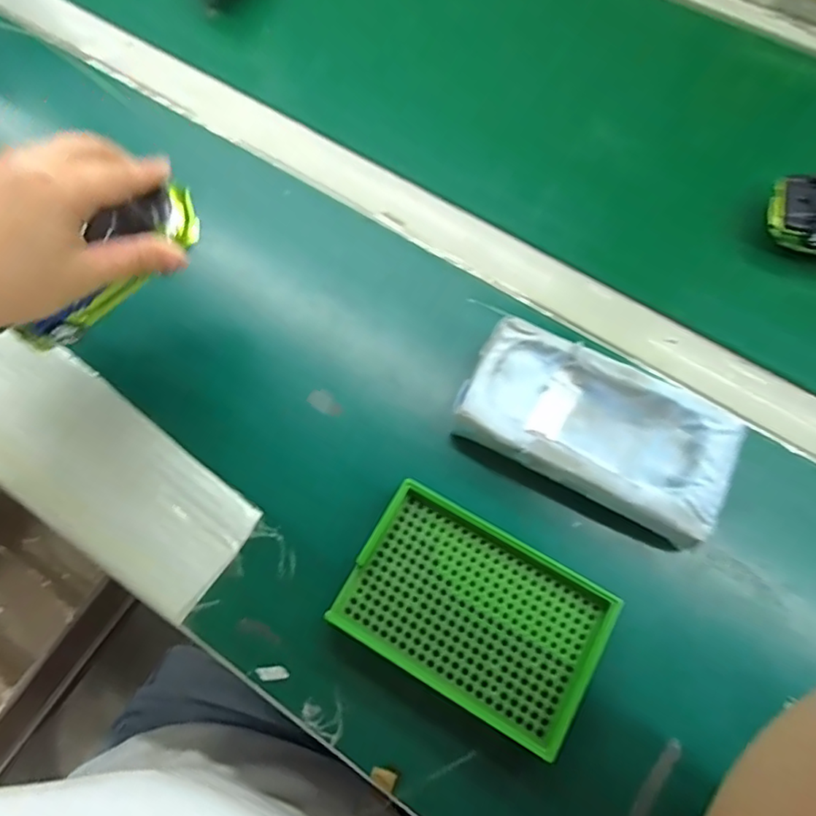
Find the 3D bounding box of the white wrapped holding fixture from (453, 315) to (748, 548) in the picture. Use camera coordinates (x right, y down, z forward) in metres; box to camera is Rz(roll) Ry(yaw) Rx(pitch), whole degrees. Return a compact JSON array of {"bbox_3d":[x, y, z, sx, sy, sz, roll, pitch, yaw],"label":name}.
[{"bbox_3d":[0.113,0.014,0.354,0.157,0.037,0.082,28,73,10],"label":"white wrapped holding fixture"}]

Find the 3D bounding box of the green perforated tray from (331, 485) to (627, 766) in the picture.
[{"bbox_3d":[0.036,0.115,0.326,0.136,0.032,0.091,29,73,10],"label":"green perforated tray"}]

